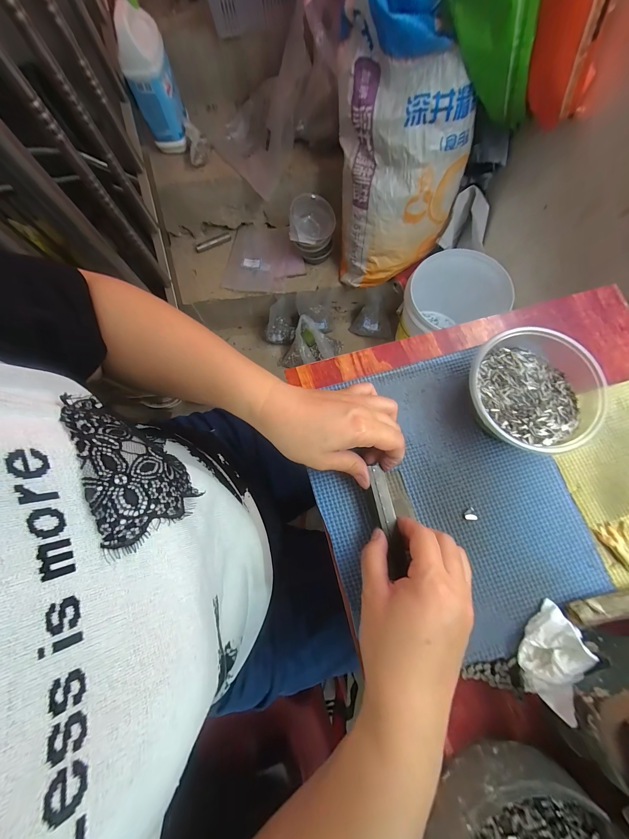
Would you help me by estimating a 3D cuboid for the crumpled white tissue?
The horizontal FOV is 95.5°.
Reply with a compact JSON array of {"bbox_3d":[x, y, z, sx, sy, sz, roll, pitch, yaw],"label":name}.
[{"bbox_3d":[0.191,0.187,0.225,0.030,0.037,0.063,44,82,9],"label":"crumpled white tissue"}]

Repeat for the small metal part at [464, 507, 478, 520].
[{"bbox_3d":[0.146,0.089,0.269,0.010,0.004,0.011,0,78,1],"label":"small metal part"}]

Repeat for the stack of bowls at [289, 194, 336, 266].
[{"bbox_3d":[-0.006,-0.541,0.842,0.127,0.157,0.100,3,78,2],"label":"stack of bowls"}]

